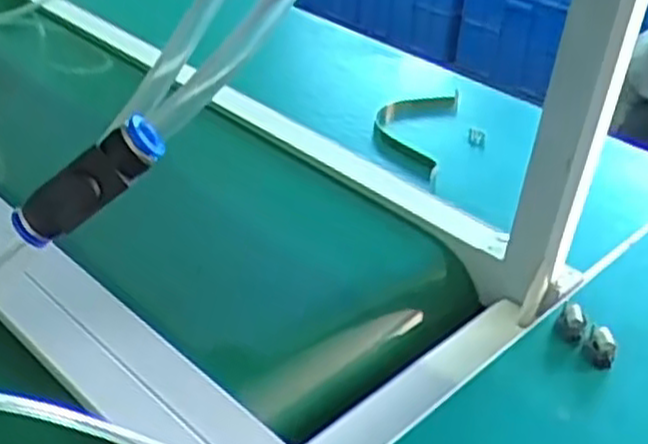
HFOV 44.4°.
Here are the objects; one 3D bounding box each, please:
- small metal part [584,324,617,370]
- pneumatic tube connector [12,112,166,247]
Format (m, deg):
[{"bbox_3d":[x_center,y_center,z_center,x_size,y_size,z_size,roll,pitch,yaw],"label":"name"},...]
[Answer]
[{"bbox_3d":[0.225,0.101,0.644,0.023,0.027,0.024,18,36,19],"label":"small metal part"},{"bbox_3d":[-0.067,-0.011,0.224,0.049,0.013,0.011,-37,37,6],"label":"pneumatic tube connector"}]

